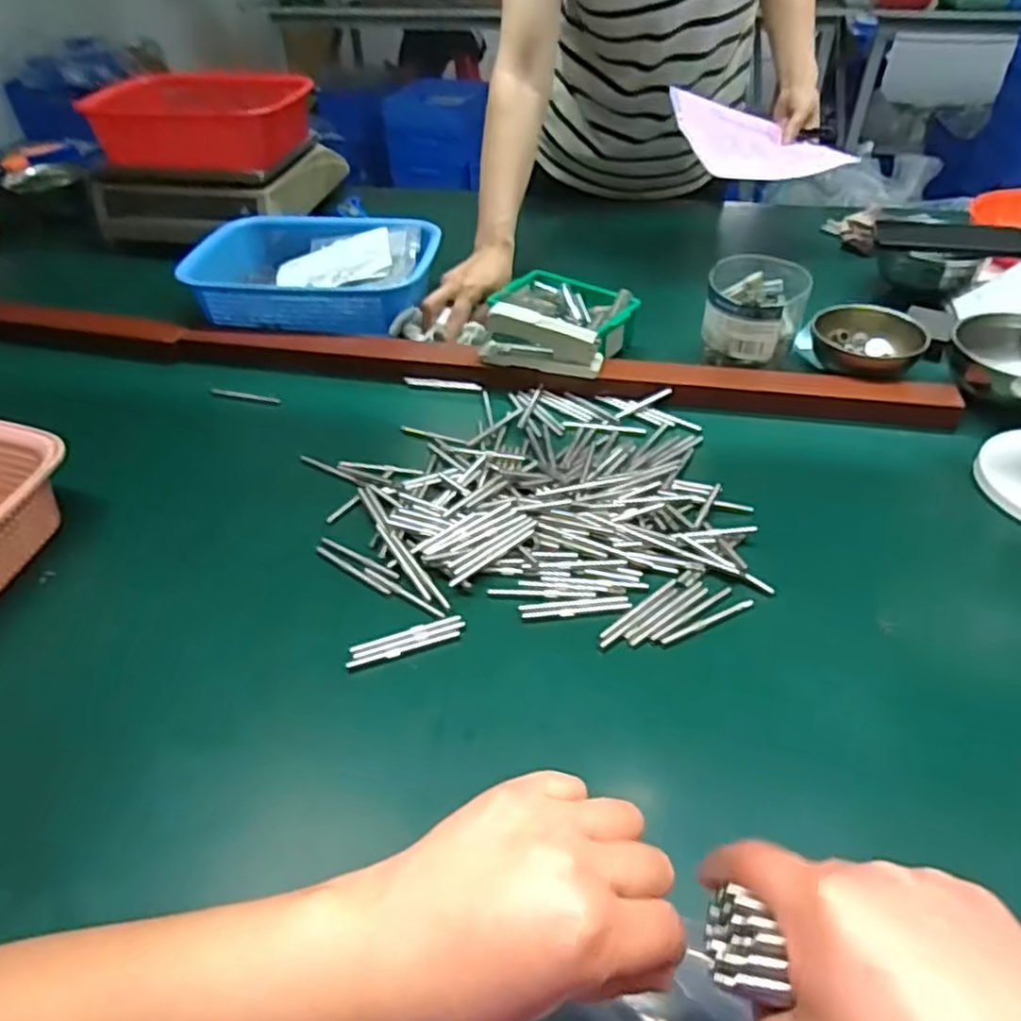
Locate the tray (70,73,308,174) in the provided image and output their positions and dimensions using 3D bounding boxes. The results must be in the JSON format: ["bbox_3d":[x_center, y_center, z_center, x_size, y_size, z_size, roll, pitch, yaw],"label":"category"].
[{"bbox_3d":[-0.413,-0.534,0.981,0.253,0.095,0.182,5,42,6],"label":"tray"}]

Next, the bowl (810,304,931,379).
[{"bbox_3d":[0.369,-0.175,0.744,0.111,0.041,0.099,24,47,25],"label":"bowl"}]

